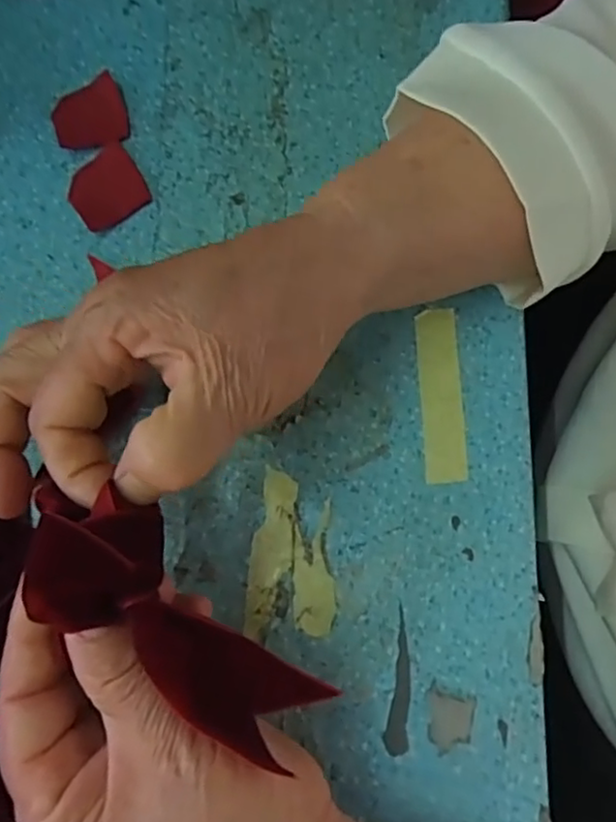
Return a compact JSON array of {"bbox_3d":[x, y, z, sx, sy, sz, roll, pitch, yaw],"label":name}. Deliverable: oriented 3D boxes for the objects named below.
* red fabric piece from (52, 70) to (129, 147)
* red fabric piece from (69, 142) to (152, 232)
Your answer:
[{"bbox_3d":[-0.103,-0.139,0.308,0.034,0.005,0.033,-20,79,-5],"label":"red fabric piece"},{"bbox_3d":[-0.093,-0.103,0.302,0.034,0.004,0.033,-35,80,-8],"label":"red fabric piece"}]

